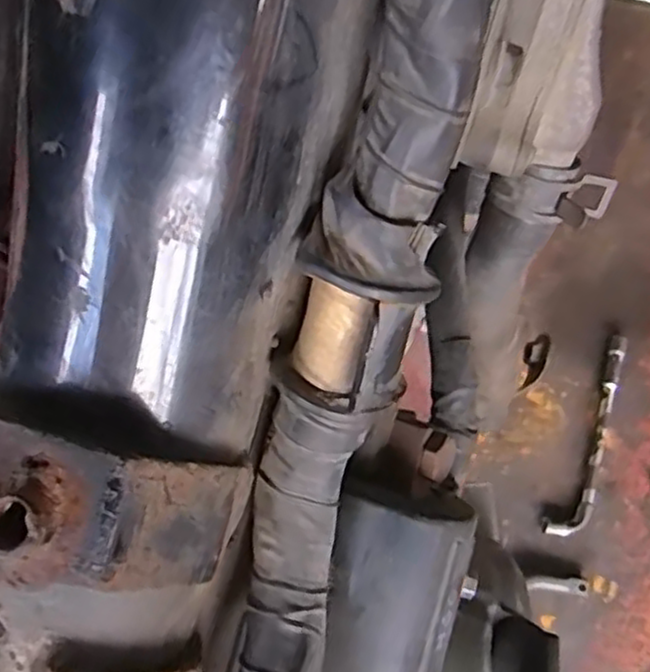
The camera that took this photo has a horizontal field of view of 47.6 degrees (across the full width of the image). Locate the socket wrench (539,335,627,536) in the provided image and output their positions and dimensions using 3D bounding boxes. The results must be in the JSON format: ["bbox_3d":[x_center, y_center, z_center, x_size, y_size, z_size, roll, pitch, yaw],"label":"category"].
[{"bbox_3d":[0.218,0.082,0.594,0.033,0.016,0.168,22,79,5],"label":"socket wrench"}]

